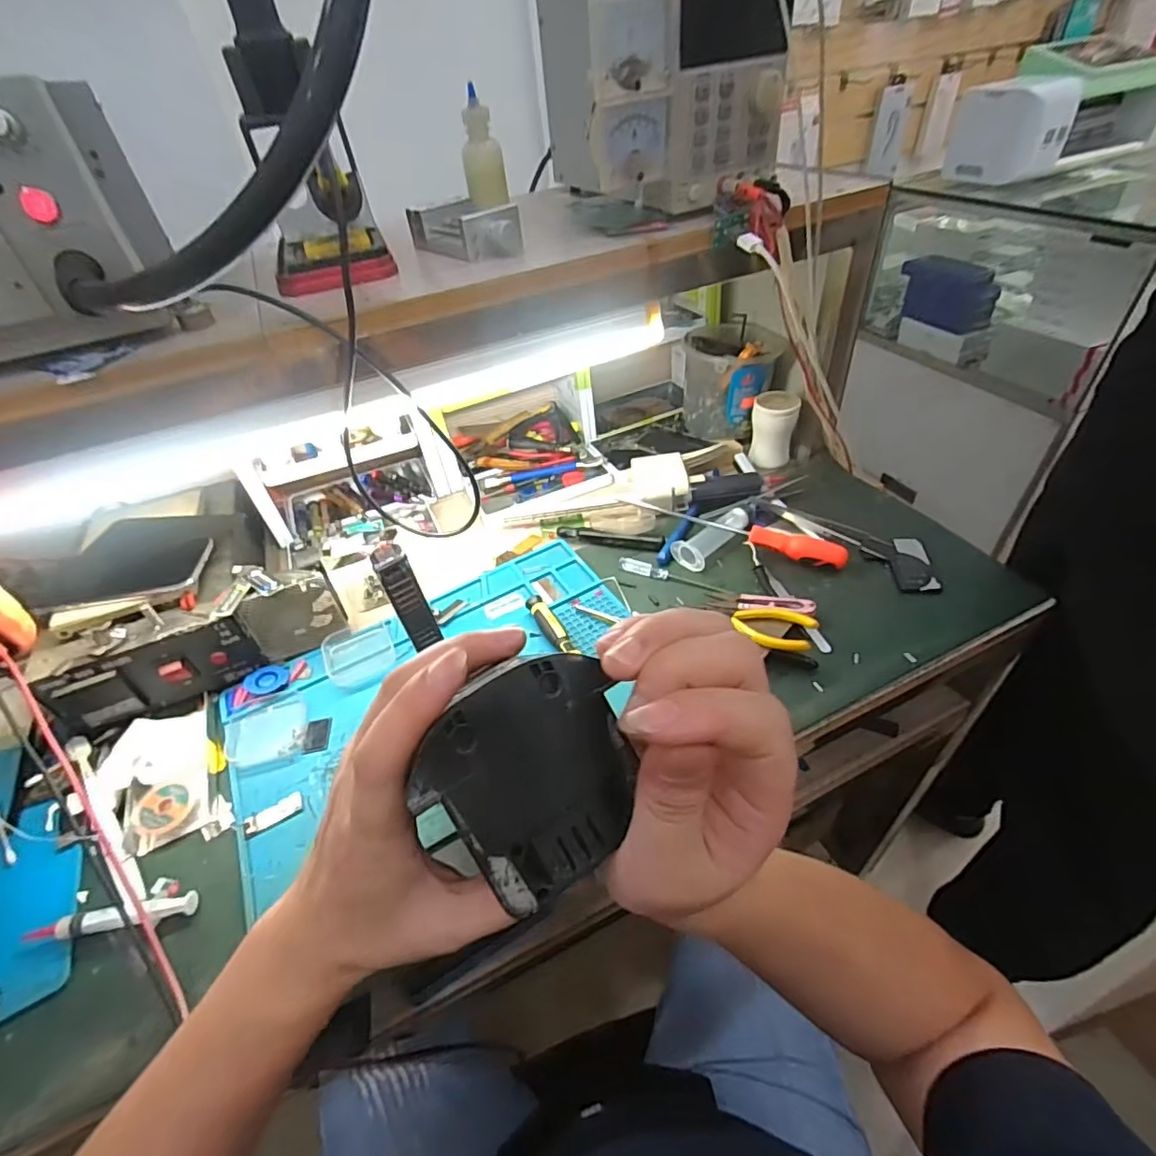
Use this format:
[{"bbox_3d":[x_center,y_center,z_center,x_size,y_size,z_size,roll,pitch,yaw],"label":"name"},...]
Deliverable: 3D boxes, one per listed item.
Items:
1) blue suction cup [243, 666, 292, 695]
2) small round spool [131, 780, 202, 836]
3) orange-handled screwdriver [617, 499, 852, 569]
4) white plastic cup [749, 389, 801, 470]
[{"bbox_3d":[-0.296,0.096,0.539,0.037,0.006,0.035,-4,43,4],"label":"blue suction cup"},{"bbox_3d":[-0.333,0.185,0.457,0.046,0.014,0.043,-4,43,4],"label":"small round spool"},{"bbox_3d":[0.167,-0.053,0.622,0.242,0.024,0.020,16,48,23],"label":"orange-handled screwdriver"},{"bbox_3d":[0.249,-0.189,0.722,0.053,0.079,0.058,-4,43,4],"label":"white plastic cup"}]

